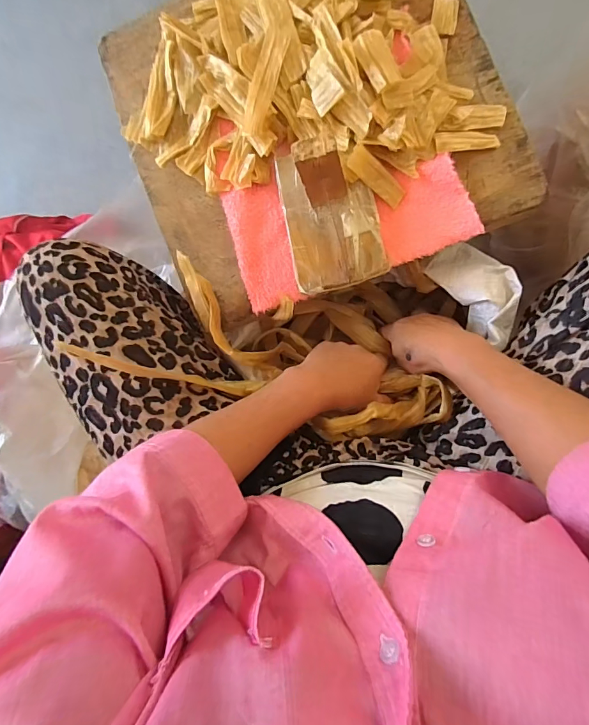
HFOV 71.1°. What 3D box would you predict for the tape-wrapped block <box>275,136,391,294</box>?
[{"bbox_3d":[0.032,-0.143,0.376,0.091,0.080,0.142,-12,88,8],"label":"tape-wrapped block"}]

